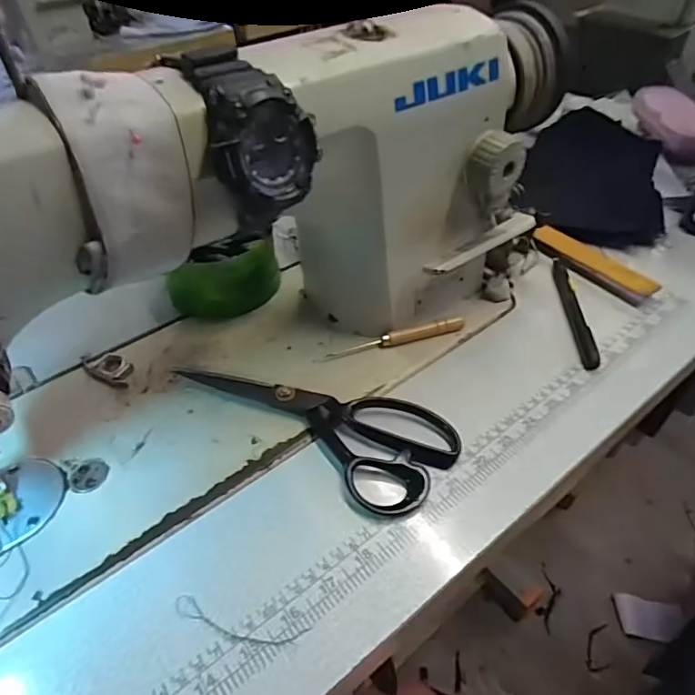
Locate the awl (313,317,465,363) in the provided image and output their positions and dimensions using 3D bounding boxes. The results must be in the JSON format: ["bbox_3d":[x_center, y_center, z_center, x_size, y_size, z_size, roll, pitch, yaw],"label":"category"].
[{"bbox_3d":[0.037,-0.007,0.419,0.123,0.010,0.010,-12,48,-10],"label":"awl"}]

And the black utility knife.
[{"bbox_3d":[0.193,-0.033,0.442,0.015,0.010,0.133,2,47,3],"label":"black utility knife"}]

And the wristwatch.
[{"bbox_3d":[-0.044,-0.105,0.263,0.052,0.066,0.059,-18,47,-14],"label":"wristwatch"}]

